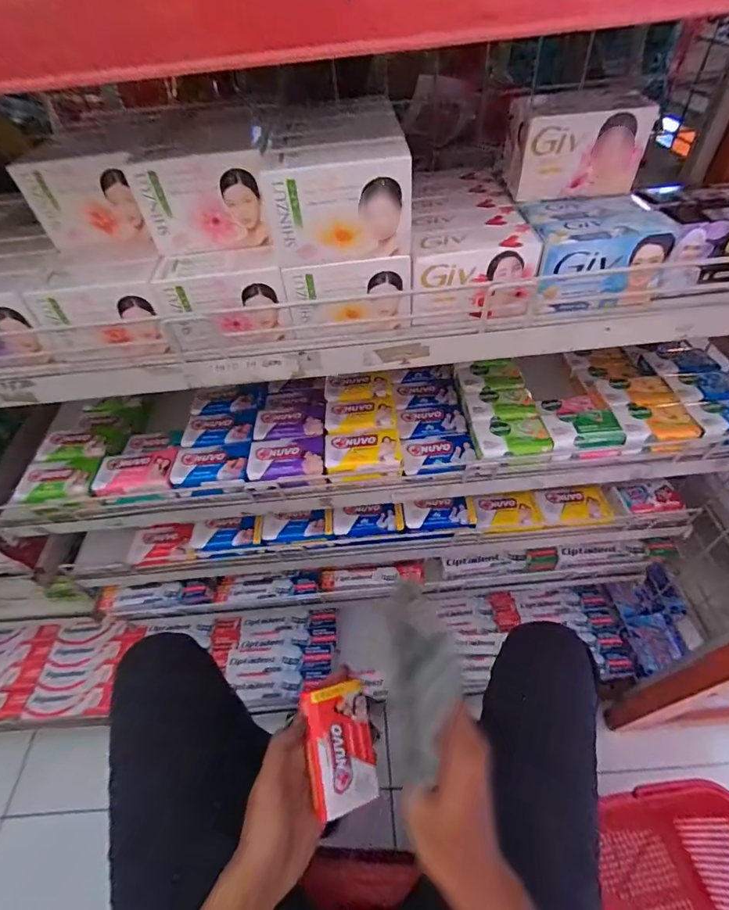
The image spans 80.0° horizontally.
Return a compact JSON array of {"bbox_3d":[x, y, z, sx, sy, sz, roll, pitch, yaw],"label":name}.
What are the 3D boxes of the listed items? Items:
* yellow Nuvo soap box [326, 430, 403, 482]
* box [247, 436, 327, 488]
[{"bbox_3d":[0.000,0.001,0.483,0.080,0.032,0.049,-5,49,1],"label":"yellow Nuvo soap box"},{"bbox_3d":[-0.084,0.008,0.486,0.082,0.032,0.050,-6,49,0],"label":"box"}]

